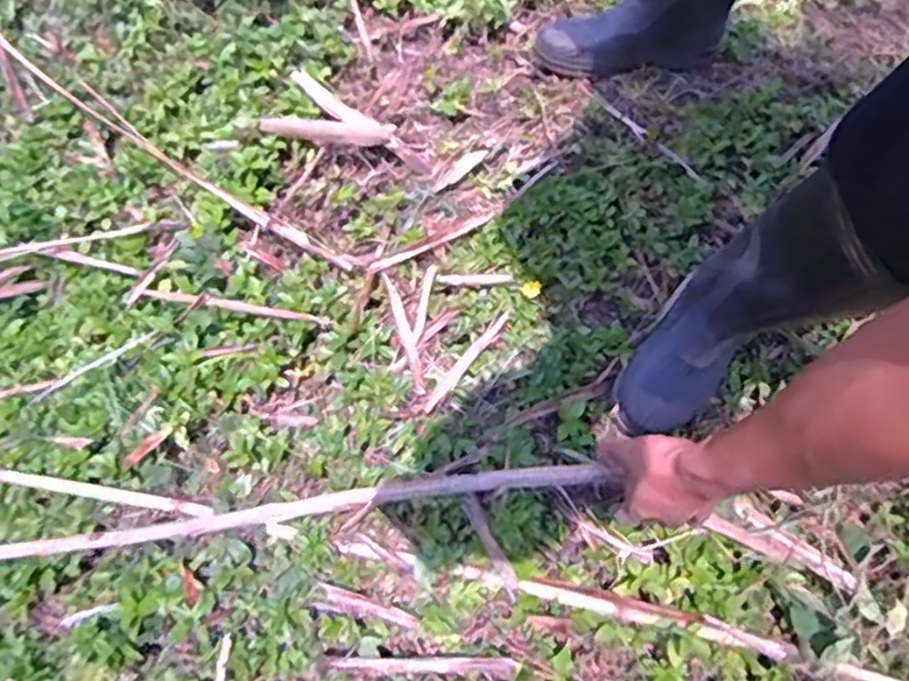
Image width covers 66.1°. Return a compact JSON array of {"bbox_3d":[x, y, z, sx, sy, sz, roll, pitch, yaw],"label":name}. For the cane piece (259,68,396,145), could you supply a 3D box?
[{"bbox_3d":[-0.168,-0.307,0.981,0.220,0.049,0.101,24,66,30],"label":"cane piece"}]

